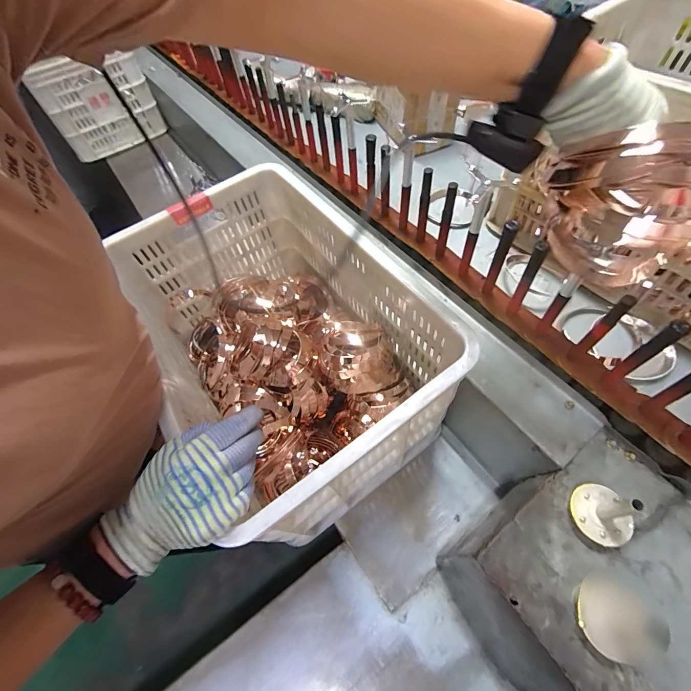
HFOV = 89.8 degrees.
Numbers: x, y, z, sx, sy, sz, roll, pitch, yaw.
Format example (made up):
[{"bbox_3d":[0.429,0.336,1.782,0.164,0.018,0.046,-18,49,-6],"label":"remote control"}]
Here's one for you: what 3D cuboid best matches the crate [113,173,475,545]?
[{"bbox_3d":[-0.106,-0.017,0.573,0.333,0.272,0.525,-28,57,-18],"label":"crate"}]

